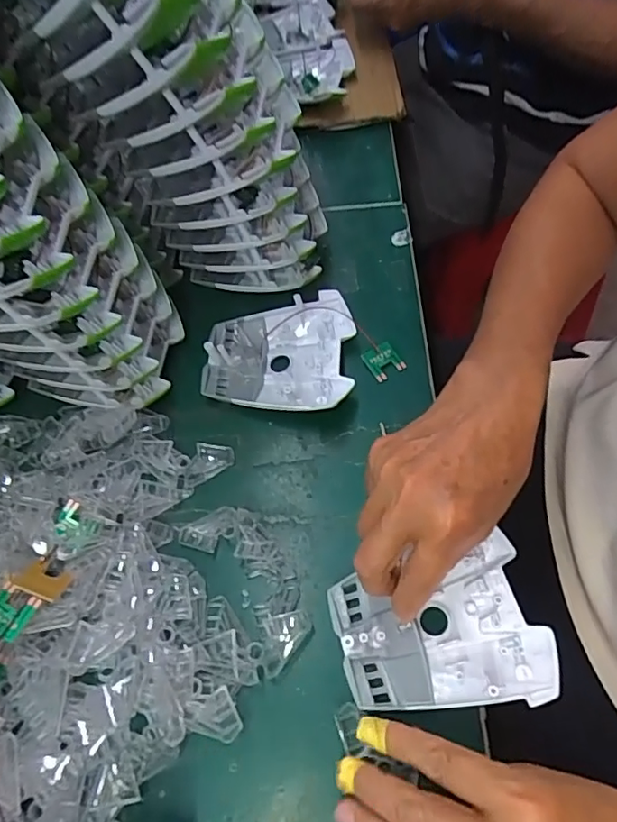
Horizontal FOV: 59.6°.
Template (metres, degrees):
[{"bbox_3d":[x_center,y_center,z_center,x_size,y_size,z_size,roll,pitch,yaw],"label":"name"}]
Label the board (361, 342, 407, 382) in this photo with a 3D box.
[{"bbox_3d":[0.056,-0.038,0.404,0.025,0.004,0.025,-29,61,-11],"label":"board"}]

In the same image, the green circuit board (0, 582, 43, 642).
[{"bbox_3d":[-0.169,0.114,0.305,0.024,0.005,0.025,28,64,5],"label":"green circuit board"}]

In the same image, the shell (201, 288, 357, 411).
[{"bbox_3d":[-0.023,-0.043,0.403,0.108,0.027,0.094,2,60,7],"label":"shell"}]

